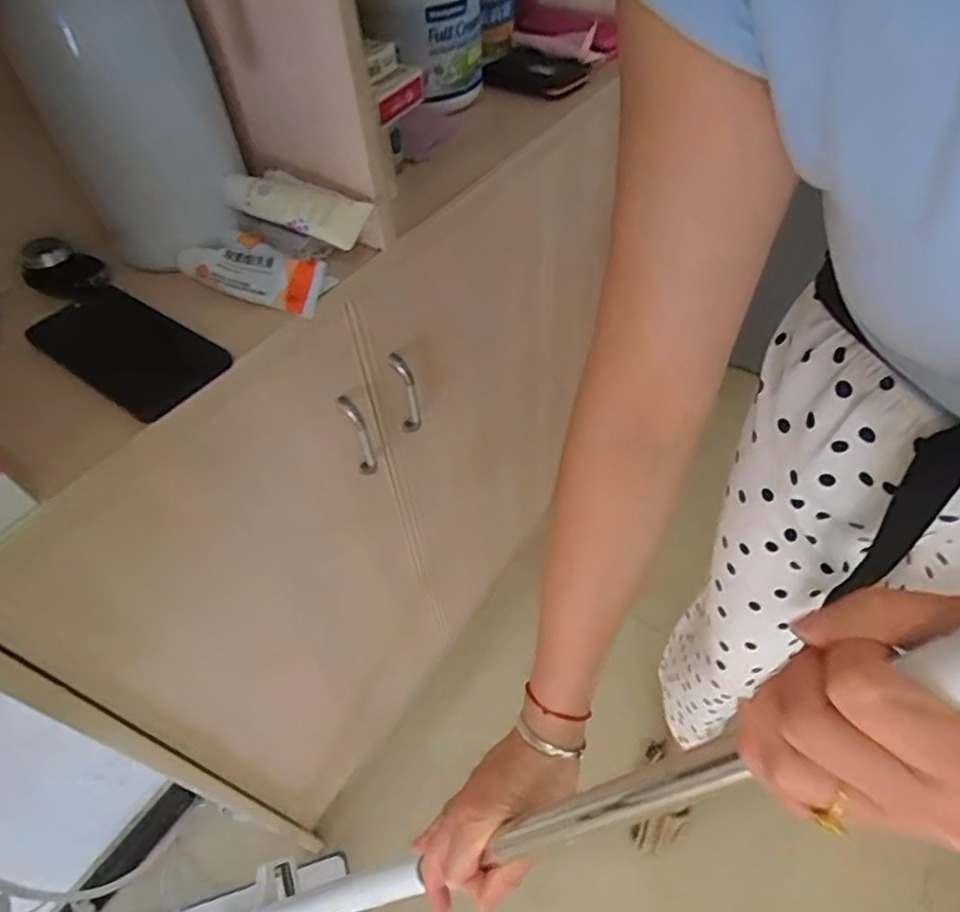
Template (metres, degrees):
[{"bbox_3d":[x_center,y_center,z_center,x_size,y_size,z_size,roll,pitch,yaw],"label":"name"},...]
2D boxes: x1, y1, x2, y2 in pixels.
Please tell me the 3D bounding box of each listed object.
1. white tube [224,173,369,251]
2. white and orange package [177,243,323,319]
[{"bbox_3d":[-0.151,-0.206,0.498,0.124,0.027,0.039,22,51,17],"label":"white tube"},{"bbox_3d":[-0.190,-0.149,0.498,0.136,0.023,0.046,16,84,16],"label":"white and orange package"}]

